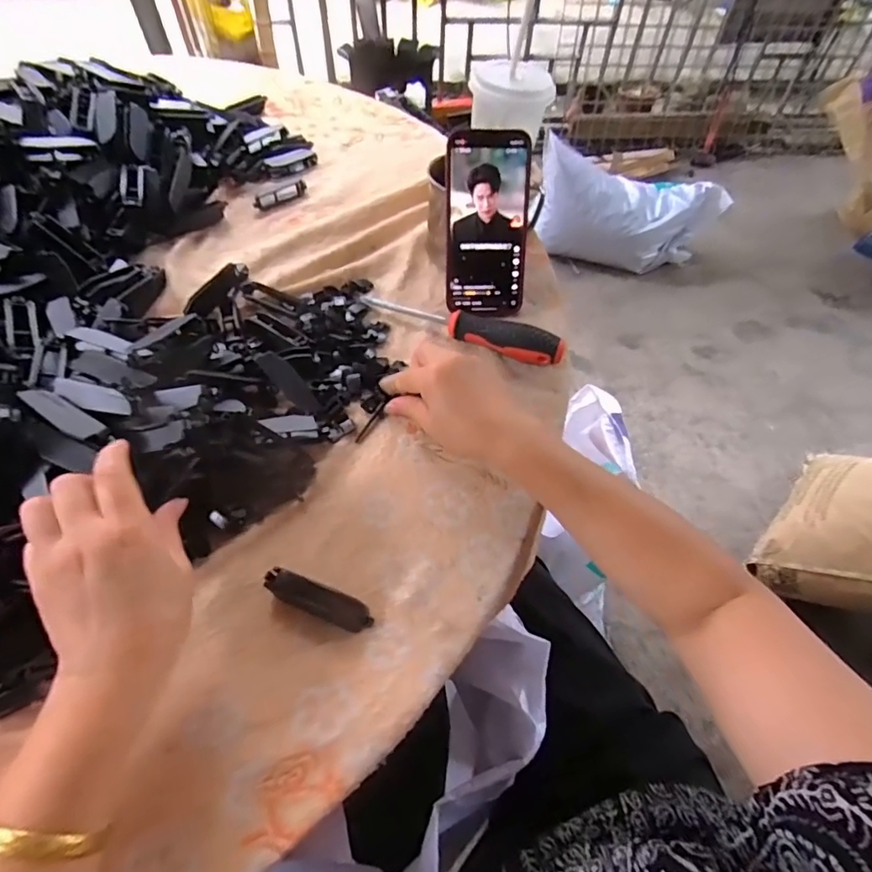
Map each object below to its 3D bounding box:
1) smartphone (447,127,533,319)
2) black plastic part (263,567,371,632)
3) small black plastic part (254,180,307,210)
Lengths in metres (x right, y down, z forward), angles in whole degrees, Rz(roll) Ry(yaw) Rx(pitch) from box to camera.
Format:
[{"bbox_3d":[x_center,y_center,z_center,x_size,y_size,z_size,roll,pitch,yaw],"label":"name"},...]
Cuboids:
[{"bbox_3d":[0.047,-0.195,0.461,0.076,0.158,0.011,-3,24,-4],"label":"smartphone"},{"bbox_3d":[-0.078,0.108,0.324,0.073,0.019,0.017,19,59,10],"label":"black plastic part"},{"bbox_3d":[-0.185,-0.287,0.586,0.069,0.012,0.020,-34,65,-21],"label":"small black plastic part"}]

